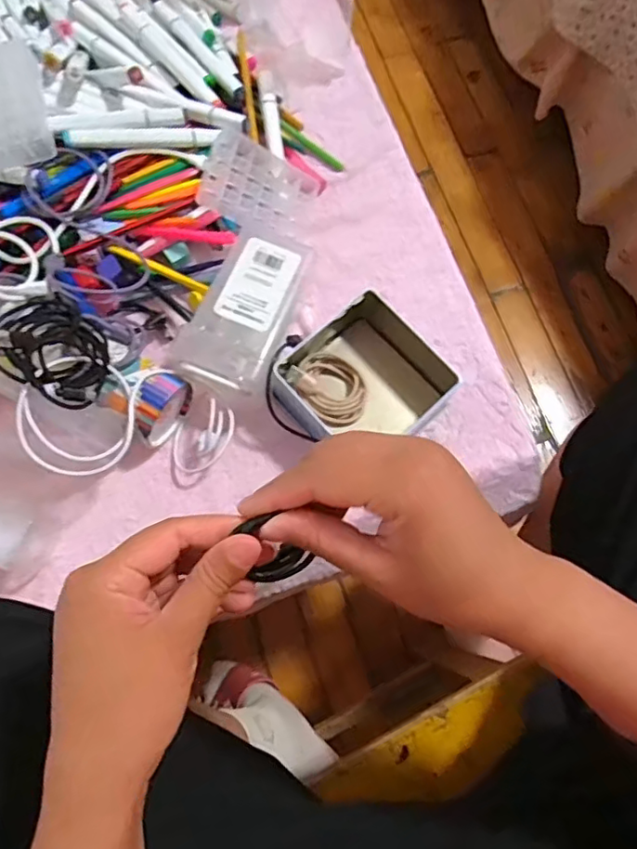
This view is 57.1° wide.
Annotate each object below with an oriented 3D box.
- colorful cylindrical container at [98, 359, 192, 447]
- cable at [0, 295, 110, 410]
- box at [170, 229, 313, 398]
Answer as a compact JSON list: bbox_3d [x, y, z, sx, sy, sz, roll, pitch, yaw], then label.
[{"bbox_3d":[-0.146,-0.021,0.499,0.050,0.064,0.059,28,75,7],"label":"colorful cylindrical container"},{"bbox_3d":[-0.209,-0.064,0.453,0.120,0.037,0.083,37,51,16],"label":"cable"},{"bbox_3d":[-0.057,-0.104,0.528,0.080,0.060,0.169,25,75,6],"label":"box"}]

